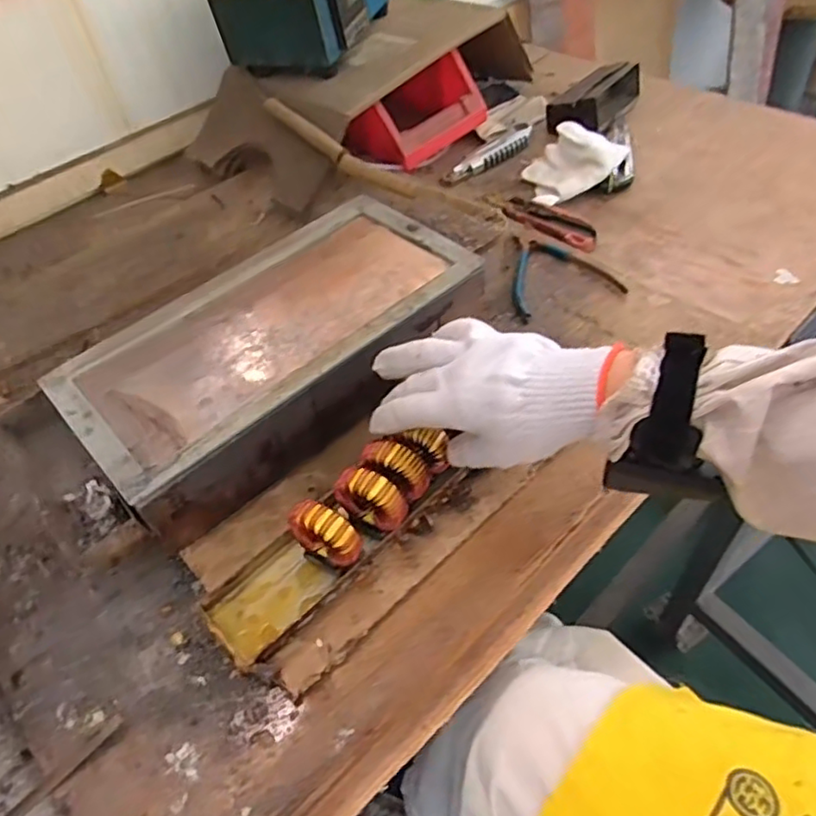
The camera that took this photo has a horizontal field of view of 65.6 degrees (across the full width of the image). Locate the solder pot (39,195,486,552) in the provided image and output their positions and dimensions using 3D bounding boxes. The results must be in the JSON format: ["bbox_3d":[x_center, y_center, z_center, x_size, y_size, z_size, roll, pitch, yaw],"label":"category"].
[{"bbox_3d":[-0.106,-0.048,0.537,0.333,0.083,0.178,-38,55,-24],"label":"solder pot"}]

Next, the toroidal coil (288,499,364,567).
[{"bbox_3d":[-0.054,0.089,0.433,0.049,0.054,0.022,18,53,21],"label":"toroidal coil"}]

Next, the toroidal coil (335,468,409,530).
[{"bbox_3d":[-0.026,0.066,0.448,0.053,0.053,0.021,18,53,21],"label":"toroidal coil"}]

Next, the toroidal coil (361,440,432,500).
[{"bbox_3d":[-0.007,0.049,0.459,0.045,0.053,0.022,18,53,21],"label":"toroidal coil"}]

